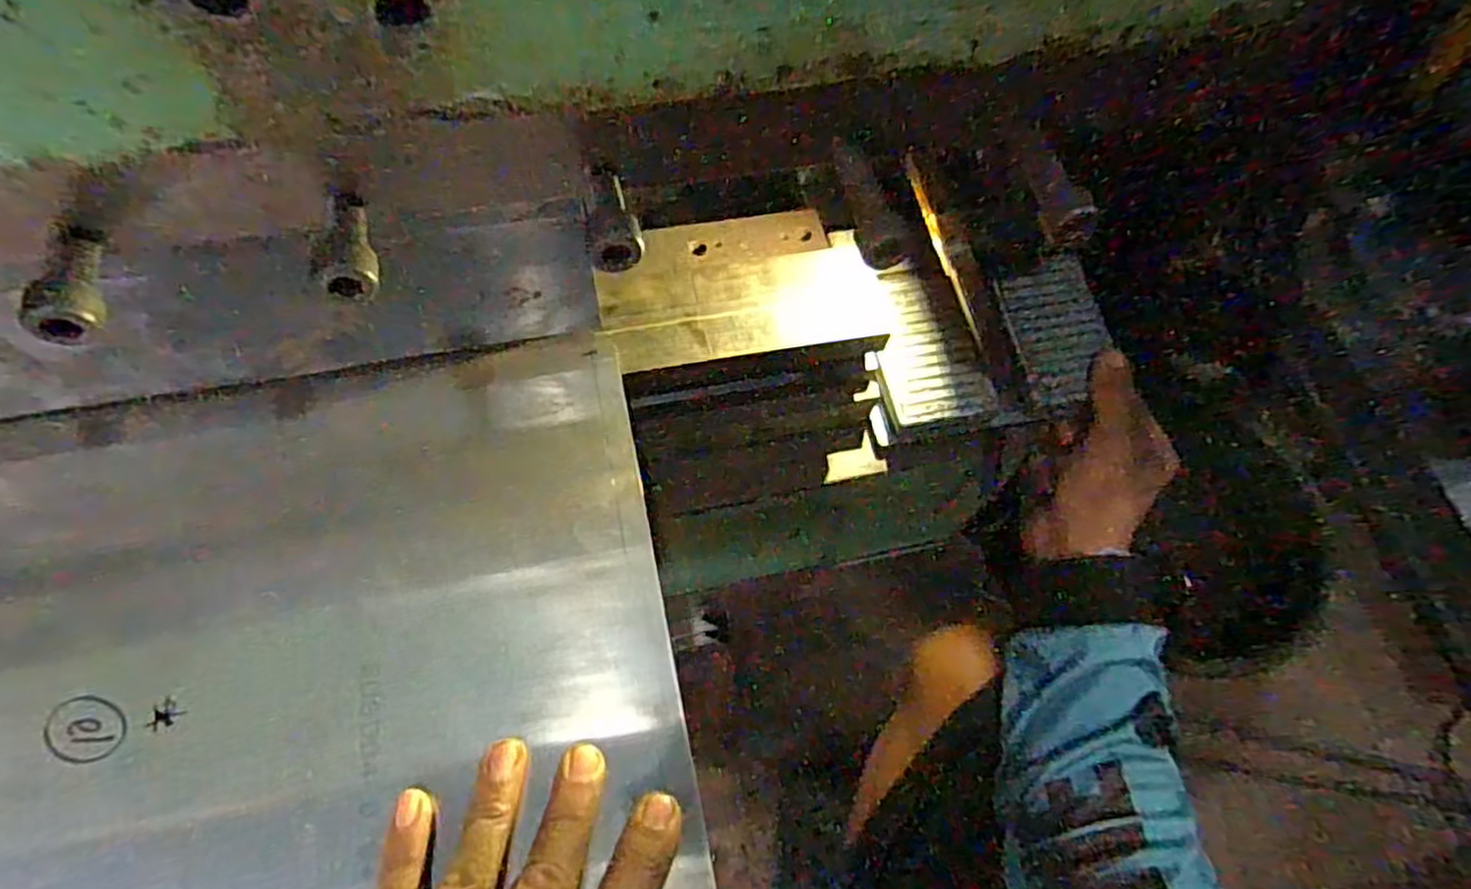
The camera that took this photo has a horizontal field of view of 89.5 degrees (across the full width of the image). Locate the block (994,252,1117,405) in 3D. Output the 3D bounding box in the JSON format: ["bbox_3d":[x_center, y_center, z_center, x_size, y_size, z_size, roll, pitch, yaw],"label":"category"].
[{"bbox_3d":[0.204,-0.072,0.465,0.055,0.013,0.088,-17,82,4],"label":"block"}]

